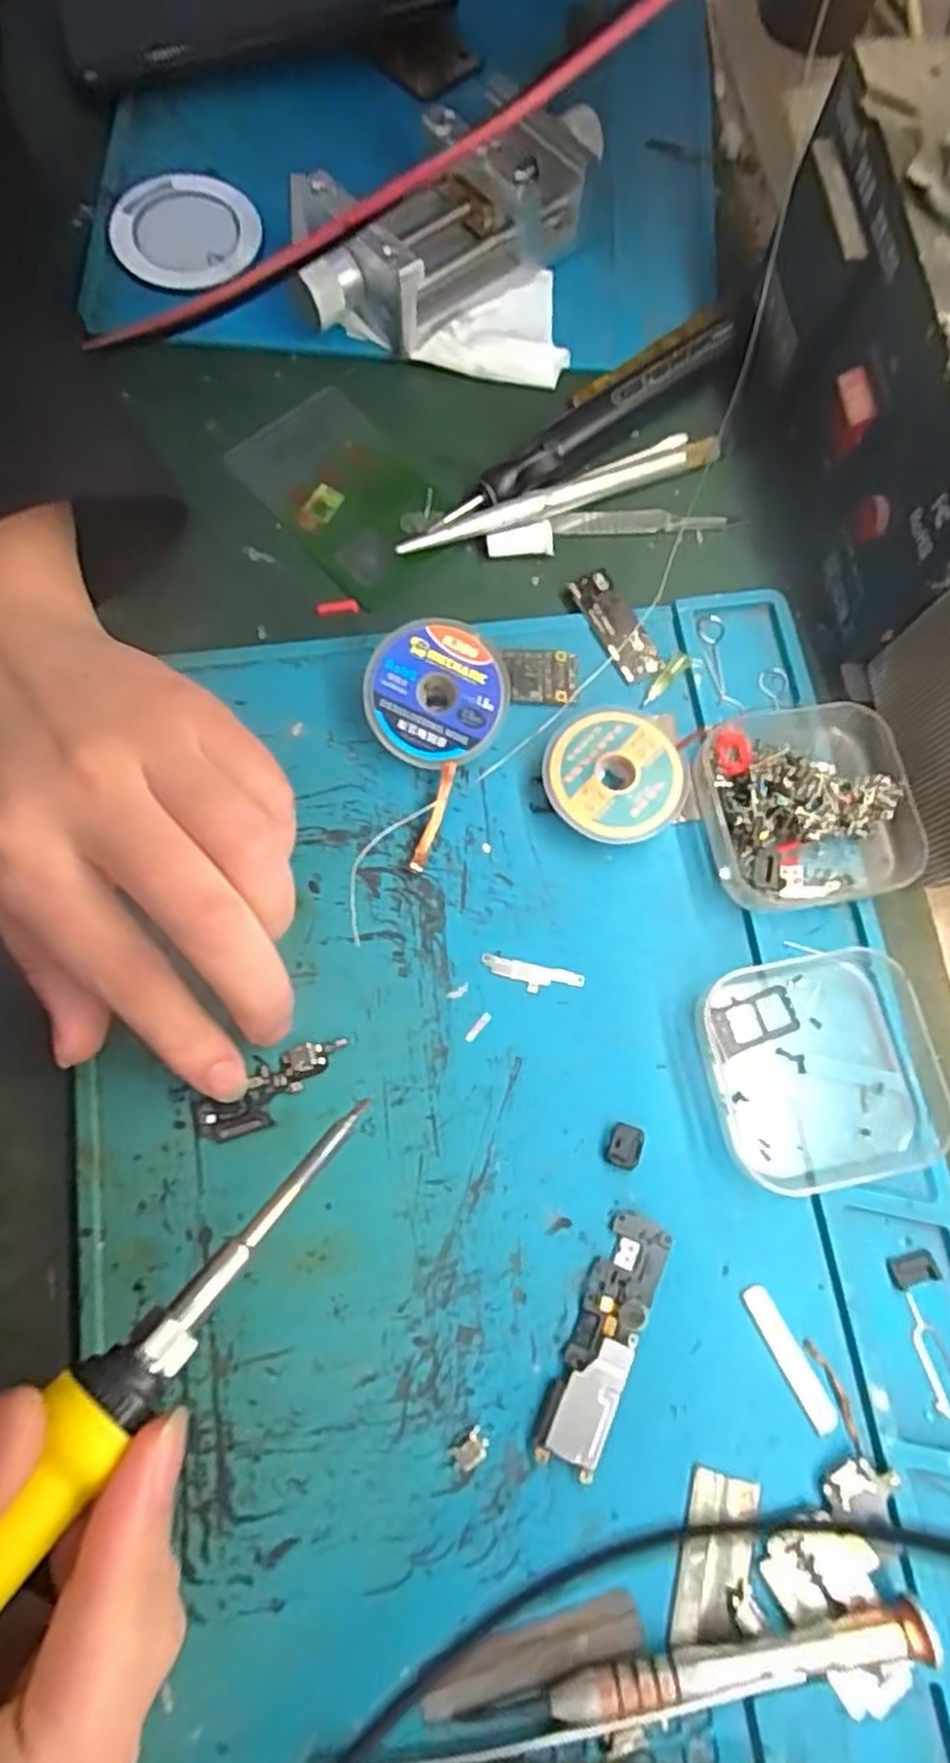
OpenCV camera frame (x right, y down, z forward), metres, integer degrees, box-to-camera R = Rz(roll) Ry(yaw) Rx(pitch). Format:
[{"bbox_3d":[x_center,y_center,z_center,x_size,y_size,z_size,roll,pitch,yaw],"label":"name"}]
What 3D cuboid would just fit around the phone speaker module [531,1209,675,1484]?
[{"bbox_3d":[0.036,0.126,0.211,0.018,0.004,0.064,23,75,4],"label":"phone speaker module"}]

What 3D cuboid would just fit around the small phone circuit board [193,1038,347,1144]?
[{"bbox_3d":[-0.059,0.060,0.225,0.046,0.004,0.017,-34,78,-11],"label":"small phone circuit board"}]

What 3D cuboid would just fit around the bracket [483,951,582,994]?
[{"bbox_3d":[0.018,0.029,0.237,0.032,0.004,0.009,15,75,2],"label":"bracket"}]

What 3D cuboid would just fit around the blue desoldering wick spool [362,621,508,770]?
[{"bbox_3d":[-0.013,-0.061,0.250,0.045,0.010,0.045,-1,99,-5],"label":"blue desoldering wick spool"}]

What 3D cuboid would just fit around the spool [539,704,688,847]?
[{"bbox_3d":[0.045,-0.033,0.249,0.044,0.015,0.043,1,75,-2],"label":"spool"}]

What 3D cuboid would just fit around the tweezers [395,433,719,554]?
[{"bbox_3d":[0.031,-0.141,0.281,0.124,0.009,0.016,-23,77,-8],"label":"tweezers"}]

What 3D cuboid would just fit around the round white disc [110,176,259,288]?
[{"bbox_3d":[-0.115,-0.258,0.306,0.056,0.004,0.051,1,80,-5],"label":"round white disc"}]

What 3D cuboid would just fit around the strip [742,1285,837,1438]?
[{"bbox_3d":[0.087,0.131,0.212,0.008,0.004,0.039,-27,77,-9],"label":"strip"}]

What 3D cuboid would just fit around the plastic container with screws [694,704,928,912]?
[{"bbox_3d":[0.105,-0.025,0.245,0.064,0.024,0.064,-5,75,-4],"label":"plastic container with screws"}]

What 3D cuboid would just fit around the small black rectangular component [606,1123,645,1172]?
[{"bbox_3d":[0.044,0.078,0.225,0.010,0.004,0.012,17,75,3],"label":"small black rectangular component"}]

